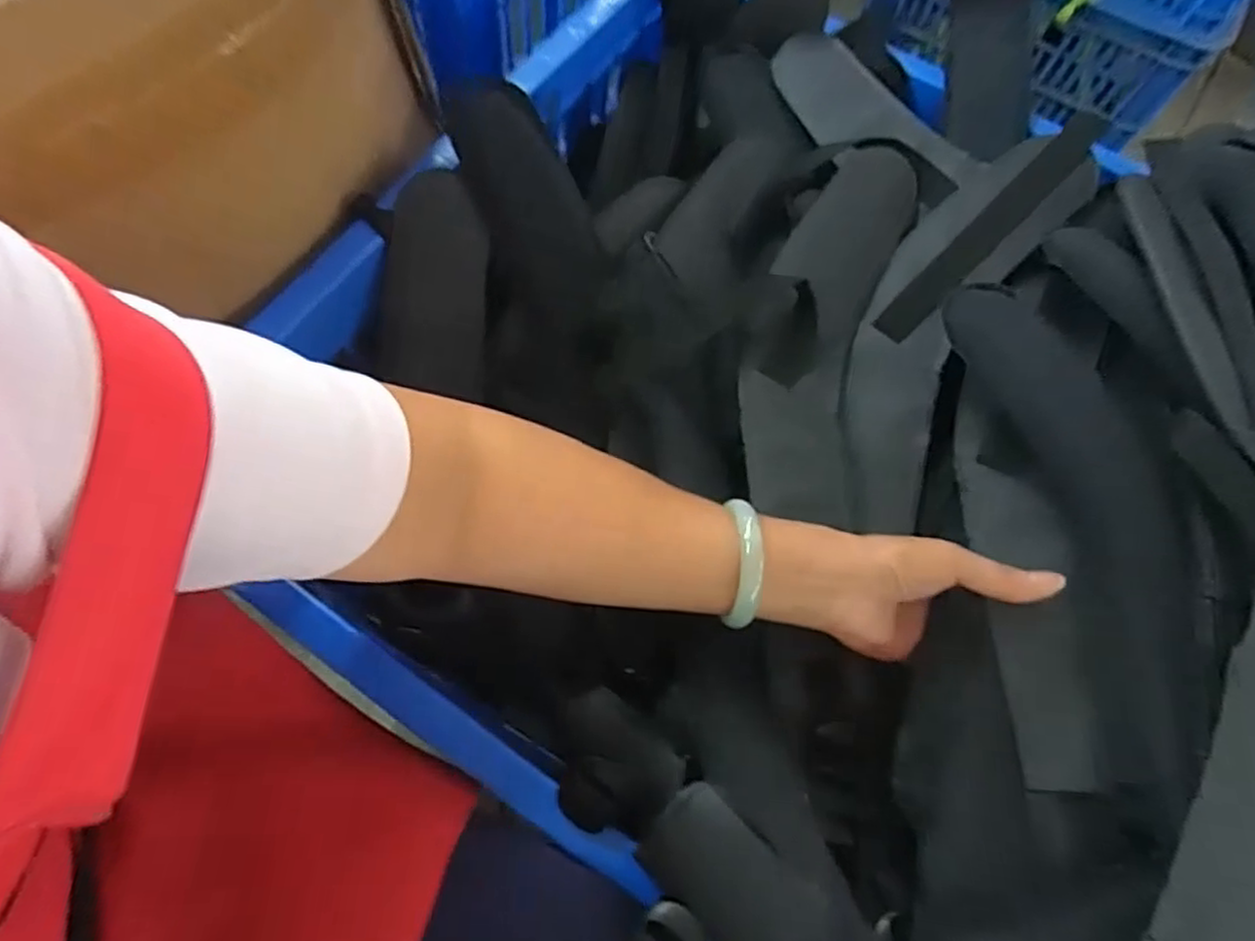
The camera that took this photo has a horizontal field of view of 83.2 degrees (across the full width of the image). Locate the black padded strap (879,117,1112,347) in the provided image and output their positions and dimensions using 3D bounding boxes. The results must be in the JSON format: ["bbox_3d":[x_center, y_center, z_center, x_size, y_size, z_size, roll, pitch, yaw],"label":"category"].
[{"bbox_3d":[0.267,-0.181,0.511,0.028,0.012,0.239,42,82,17],"label":"black padded strap"}]

